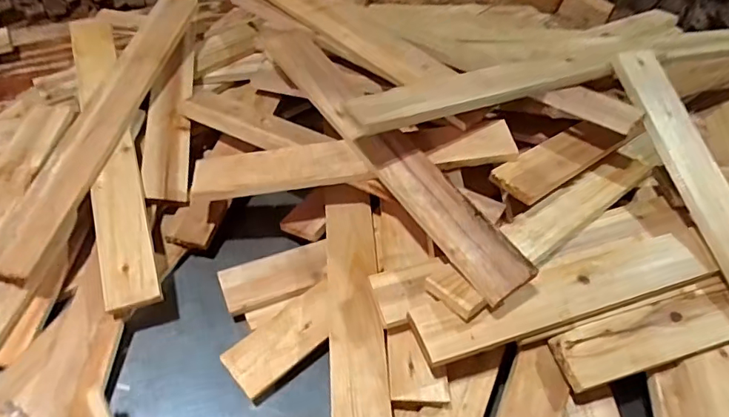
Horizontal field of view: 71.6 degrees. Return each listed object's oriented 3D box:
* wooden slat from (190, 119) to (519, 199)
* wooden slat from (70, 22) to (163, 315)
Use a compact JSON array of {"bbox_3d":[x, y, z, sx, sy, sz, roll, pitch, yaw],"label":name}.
[{"bbox_3d":[-0.017,-0.063,0.631,0.395,0.020,0.057,-7,73,2],"label":"wooden slat"},{"bbox_3d":[-0.341,-0.087,0.678,0.060,0.014,0.477,-14,62,-16],"label":"wooden slat"}]

